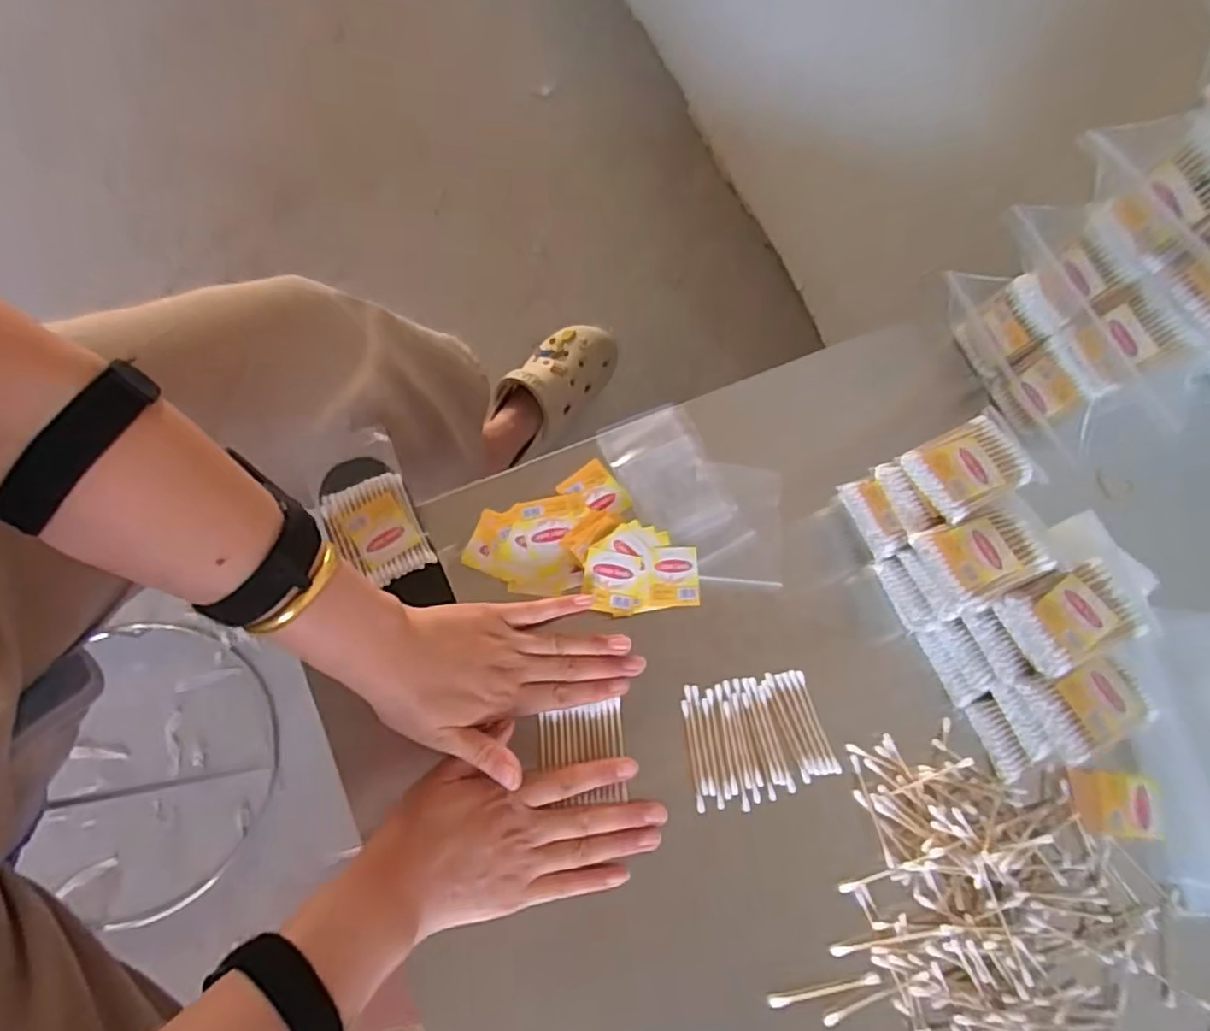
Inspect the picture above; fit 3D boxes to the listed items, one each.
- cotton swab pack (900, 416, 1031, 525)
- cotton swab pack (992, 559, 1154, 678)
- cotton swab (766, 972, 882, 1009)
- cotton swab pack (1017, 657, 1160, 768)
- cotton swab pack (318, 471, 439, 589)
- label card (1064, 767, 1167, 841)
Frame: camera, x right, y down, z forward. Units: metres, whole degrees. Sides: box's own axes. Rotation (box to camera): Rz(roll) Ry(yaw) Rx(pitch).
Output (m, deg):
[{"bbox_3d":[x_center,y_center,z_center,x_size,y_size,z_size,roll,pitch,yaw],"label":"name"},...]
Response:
[{"bbox_3d":[0.252,-0.034,0.460,0.075,0.012,0.055,-25,77,-13],"label":"cotton swab pack"},{"bbox_3d":[0.306,0.068,0.440,0.068,0.030,0.056,-21,76,-12],"label":"cotton swab pack"},{"bbox_3d":[0.140,0.302,0.423,0.073,0.004,0.006,-9,74,-9],"label":"cotton swab"},{"bbox_3d":[0.319,0.125,0.438,0.072,0.022,0.053,-17,75,-11],"label":"cotton swab pack"},{"bbox_3d":[-0.163,0.010,0.477,0.058,0.012,0.074,-23,82,-18],"label":"cotton swab pack"},{"bbox_3d":[0.356,0.202,0.466,0.050,0.008,0.043,-7,76,22],"label":"label card"}]

